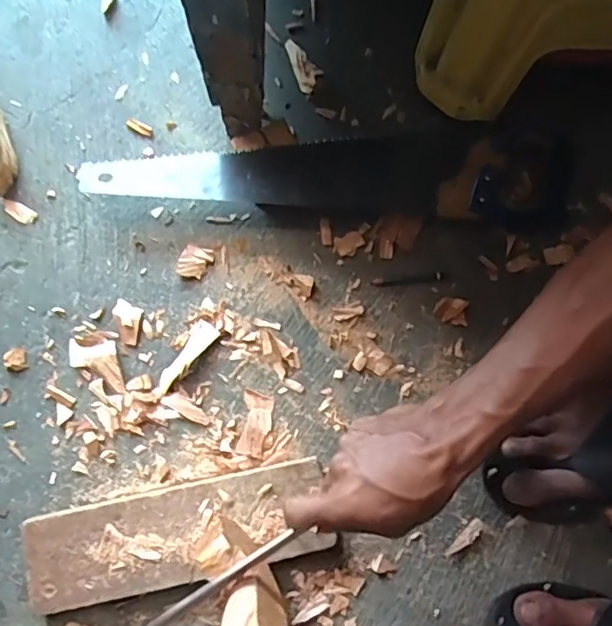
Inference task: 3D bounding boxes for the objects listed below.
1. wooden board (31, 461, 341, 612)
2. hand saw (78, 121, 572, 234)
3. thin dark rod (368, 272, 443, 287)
[{"bbox_3d":[-0.115,0.202,0.527,0.266,0.028,0.081,-12,79,-4],"label":"wooden board"},{"bbox_3d":[0.031,-0.150,0.594,0.485,0.038,0.101,2,78,-1],"label":"hand saw"},{"bbox_3d":[0.103,-0.034,0.589,0.073,0.005,0.009,-7,79,-3],"label":"thin dark rod"}]

